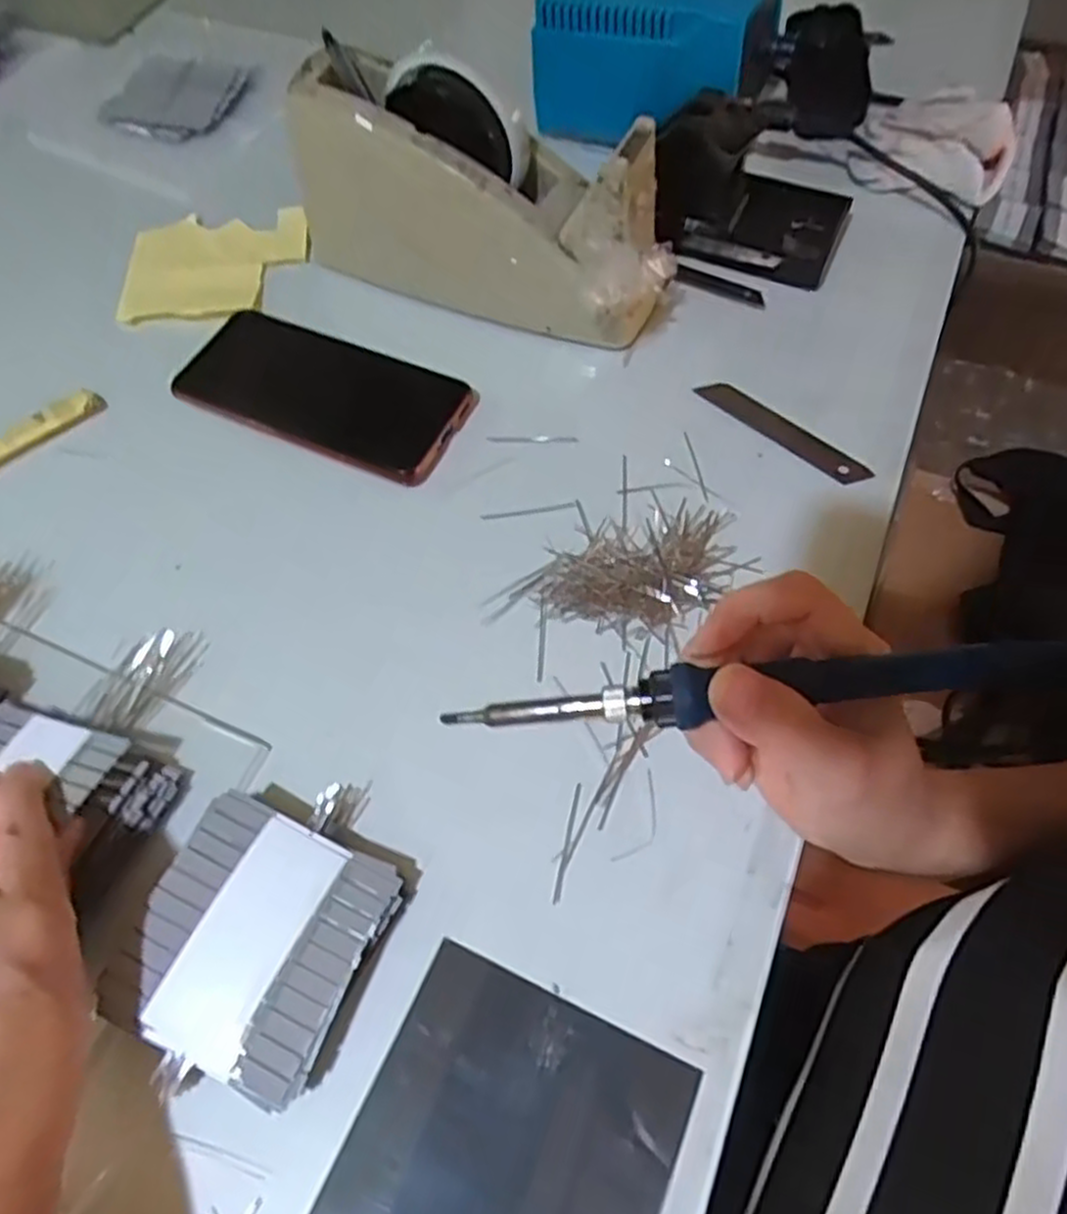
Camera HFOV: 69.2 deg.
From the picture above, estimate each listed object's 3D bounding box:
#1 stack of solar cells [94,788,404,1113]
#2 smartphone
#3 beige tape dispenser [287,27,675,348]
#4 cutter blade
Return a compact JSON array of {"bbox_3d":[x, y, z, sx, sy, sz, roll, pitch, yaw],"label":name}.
[{"bbox_3d":[-0.103,0.126,0.292,0.081,0.025,0.085,21,64,12],"label":"stack of solar cells"},{"bbox_3d":[-0.118,-0.124,0.440,0.160,0.007,0.075,23,64,13],"label":"smartphone"},{"bbox_3d":[-0.028,-0.231,0.443,0.221,0.104,0.072,24,64,13],"label":"beige tape dispenser"},{"bbox_3d":[0.135,-0.096,0.424,0.102,0.005,0.021,39,68,20],"label":"cutter blade"}]

